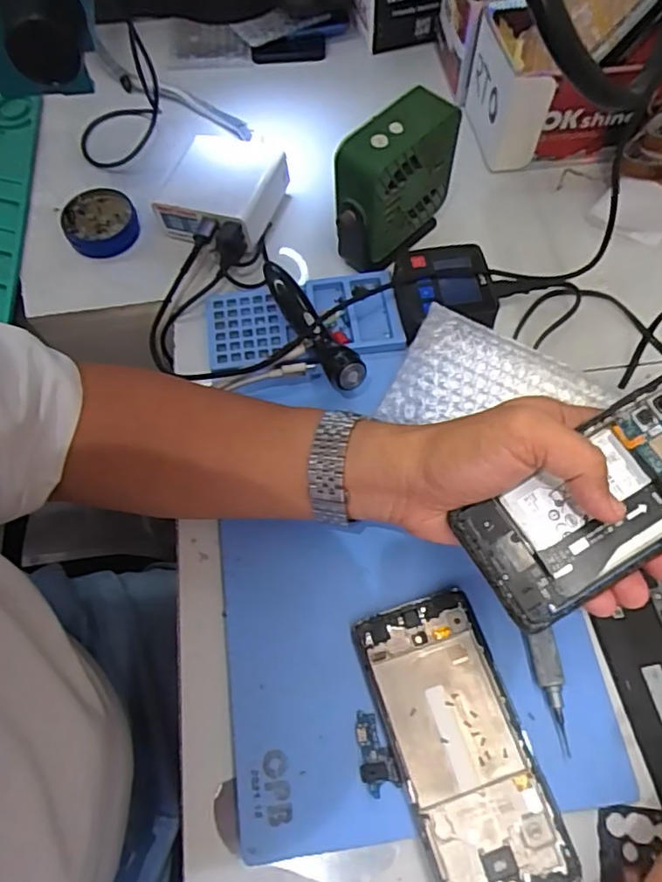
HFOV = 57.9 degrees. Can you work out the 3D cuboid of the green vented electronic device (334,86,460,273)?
[{"bbox_3d":[0.048,-0.193,0.465,0.049,0.119,0.101,32,71,16],"label":"green vented electronic device"}]

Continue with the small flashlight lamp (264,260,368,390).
[{"bbox_3d":[-0.015,-0.085,0.441,0.021,0.029,0.126,-26,56,-12],"label":"small flashlight lamp"}]

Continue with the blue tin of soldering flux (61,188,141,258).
[{"bbox_3d":[-0.200,-0.190,0.521,0.060,0.018,0.058,0,64,1],"label":"blue tin of soldering flux"}]

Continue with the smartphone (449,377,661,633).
[{"bbox_3d":[0.147,0.028,0.311,0.158,0.005,0.071,-33,71,-6],"label":"smartphone"}]

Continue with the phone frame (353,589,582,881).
[{"bbox_3d":[0.073,0.172,0.341,0.073,0.012,0.159,-18,65,-7],"label":"phone frame"}]

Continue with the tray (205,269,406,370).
[{"bbox_3d":[-0.022,-0.092,0.463,0.147,0.023,0.072,-10,64,-4],"label":"tray"}]

